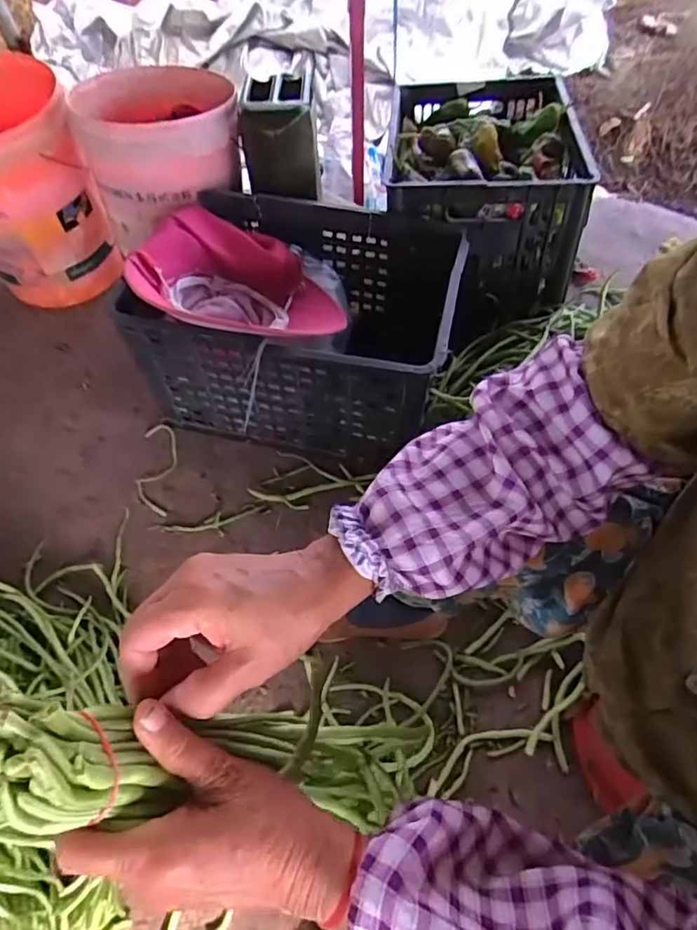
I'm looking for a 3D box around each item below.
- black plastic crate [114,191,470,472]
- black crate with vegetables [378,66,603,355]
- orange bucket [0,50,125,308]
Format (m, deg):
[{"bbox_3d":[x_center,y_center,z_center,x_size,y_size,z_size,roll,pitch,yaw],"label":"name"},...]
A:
[{"bbox_3d":[-0.061,-0.243,0.951,0.467,0.267,0.366,11,57,9],"label":"black plastic crate"},{"bbox_3d":[0.266,-0.588,1.166,0.339,0.292,0.579,4,57,5],"label":"black crate with vegetables"},{"bbox_3d":[-0.643,-0.529,1.082,0.263,0.363,0.304,-32,61,-18],"label":"orange bucket"}]

